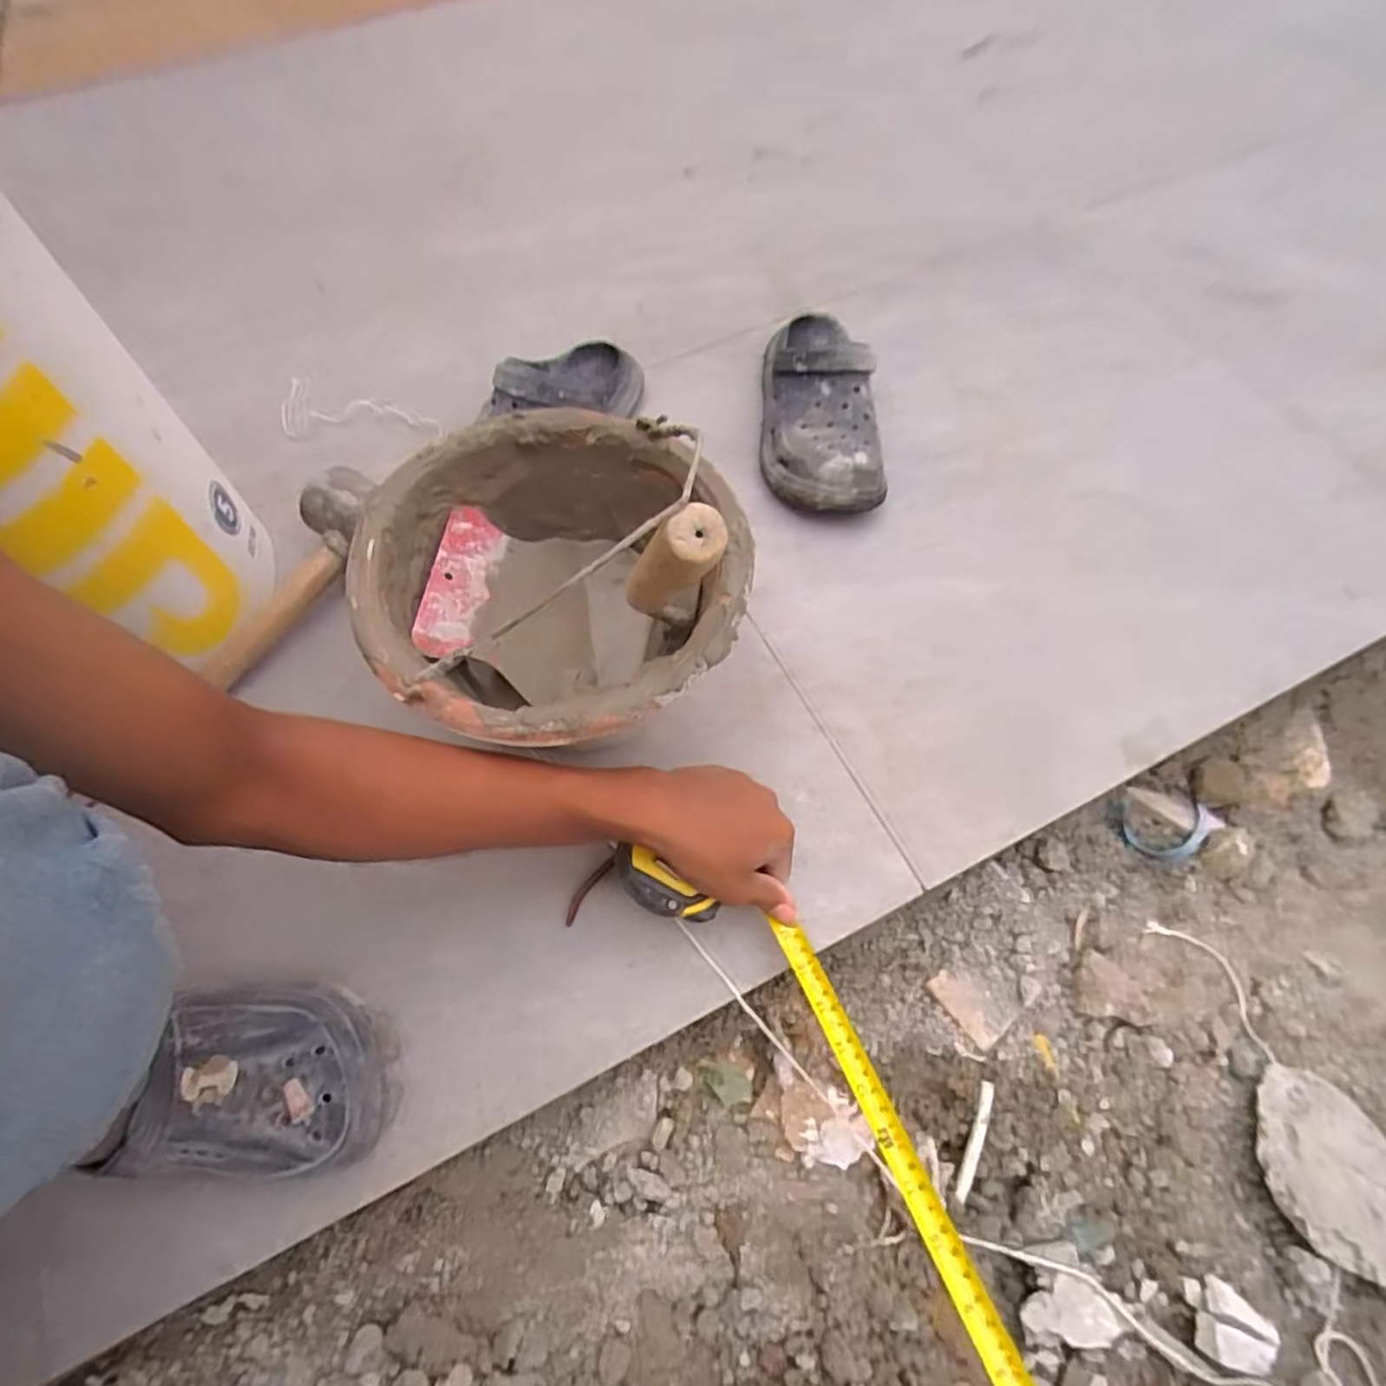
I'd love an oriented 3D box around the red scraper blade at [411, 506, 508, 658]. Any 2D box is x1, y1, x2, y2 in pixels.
[{"bbox_3d":[-0.161,-0.077,0.481,0.041,0.006,0.119,20,55,-25],"label":"red scraper blade"}]

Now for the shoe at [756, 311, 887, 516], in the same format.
[{"bbox_3d":[0.117,-0.270,0.649,0.103,0.088,0.211,-3,64,0],"label":"shoe"}]

